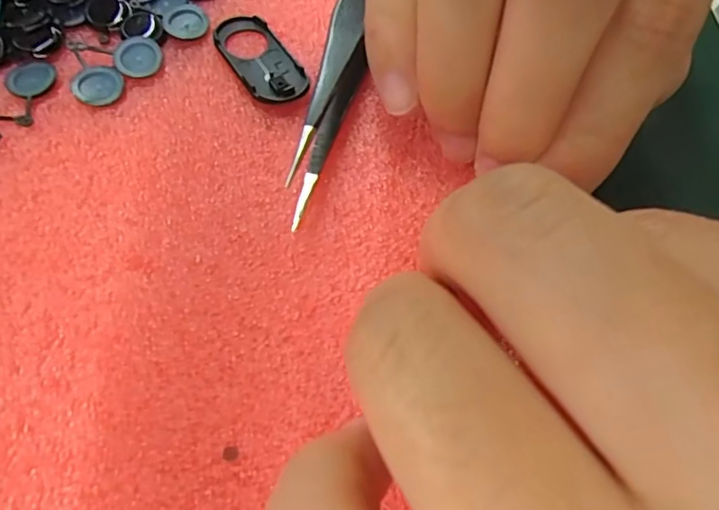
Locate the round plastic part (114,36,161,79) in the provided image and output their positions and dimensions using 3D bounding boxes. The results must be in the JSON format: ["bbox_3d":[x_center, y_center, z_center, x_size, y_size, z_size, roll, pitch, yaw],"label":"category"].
[{"bbox_3d":[-0.052,-0.046,0.123,0.010,0.004,0.010,1,63,-2],"label":"round plastic part"}]

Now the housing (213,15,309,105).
[{"bbox_3d":[-0.023,-0.046,0.124,0.014,0.004,0.031,-28,67,-16],"label":"housing"}]

